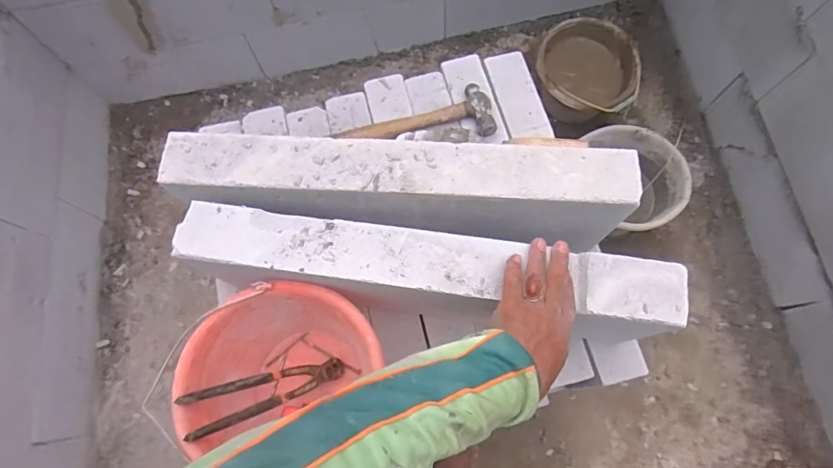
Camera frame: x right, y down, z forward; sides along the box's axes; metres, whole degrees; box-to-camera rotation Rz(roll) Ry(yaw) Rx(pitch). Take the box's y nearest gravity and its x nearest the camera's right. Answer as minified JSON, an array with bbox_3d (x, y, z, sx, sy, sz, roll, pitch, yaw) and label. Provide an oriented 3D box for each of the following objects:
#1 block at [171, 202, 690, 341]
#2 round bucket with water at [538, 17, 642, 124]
[{"bbox_3d":[0.015,0.055,0.609,0.591,0.186,0.082,8,76,0],"label":"block"},{"bbox_3d":[0.470,-0.448,1.335,0.268,0.157,0.285,0,75,1],"label":"round bucket with water"}]

